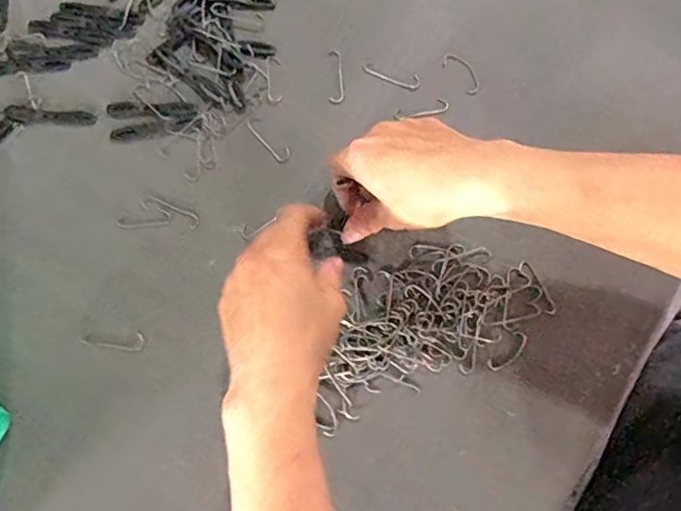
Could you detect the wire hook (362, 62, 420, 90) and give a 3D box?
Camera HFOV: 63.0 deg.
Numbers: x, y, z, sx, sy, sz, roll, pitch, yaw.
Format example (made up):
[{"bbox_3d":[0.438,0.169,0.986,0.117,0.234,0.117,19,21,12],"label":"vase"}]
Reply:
[{"bbox_3d":[0.039,-0.137,0.423,0.045,0.004,0.013,17,77,5],"label":"wire hook"}]

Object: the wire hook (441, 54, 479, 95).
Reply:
[{"bbox_3d":[0.093,-0.140,0.423,0.018,0.004,0.037,-40,79,-8],"label":"wire hook"}]

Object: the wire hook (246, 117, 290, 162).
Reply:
[{"bbox_3d":[-0.054,-0.087,0.414,0.012,0.004,0.044,-42,79,-8],"label":"wire hook"}]

